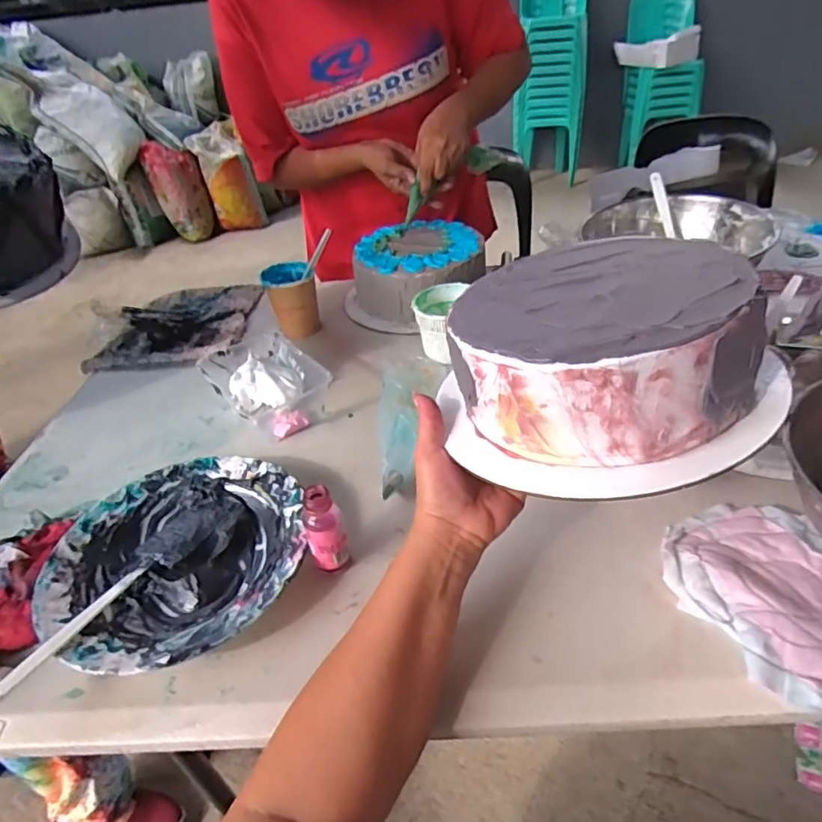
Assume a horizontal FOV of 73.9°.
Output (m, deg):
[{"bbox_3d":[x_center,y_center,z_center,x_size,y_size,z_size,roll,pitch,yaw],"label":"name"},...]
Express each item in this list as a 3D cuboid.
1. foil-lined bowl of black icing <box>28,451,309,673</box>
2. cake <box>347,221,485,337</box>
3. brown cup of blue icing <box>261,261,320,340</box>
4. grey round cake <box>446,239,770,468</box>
[{"bbox_3d":[-0.202,0.129,0.484,0.214,0.036,0.220,-4,37,3],"label":"foil-lined bowl of black icing"},{"bbox_3d":[0.004,-0.215,0.851,0.202,0.092,0.172,-20,39,-17],"label":"cake"},{"bbox_3d":[-0.176,-0.167,0.818,0.073,0.089,0.081,-15,38,-11],"label":"brown cup of blue icing"},{"bbox_3d":[0.126,-0.056,0.389,0.183,0.089,0.186,-4,37,3],"label":"grey round cake"}]

